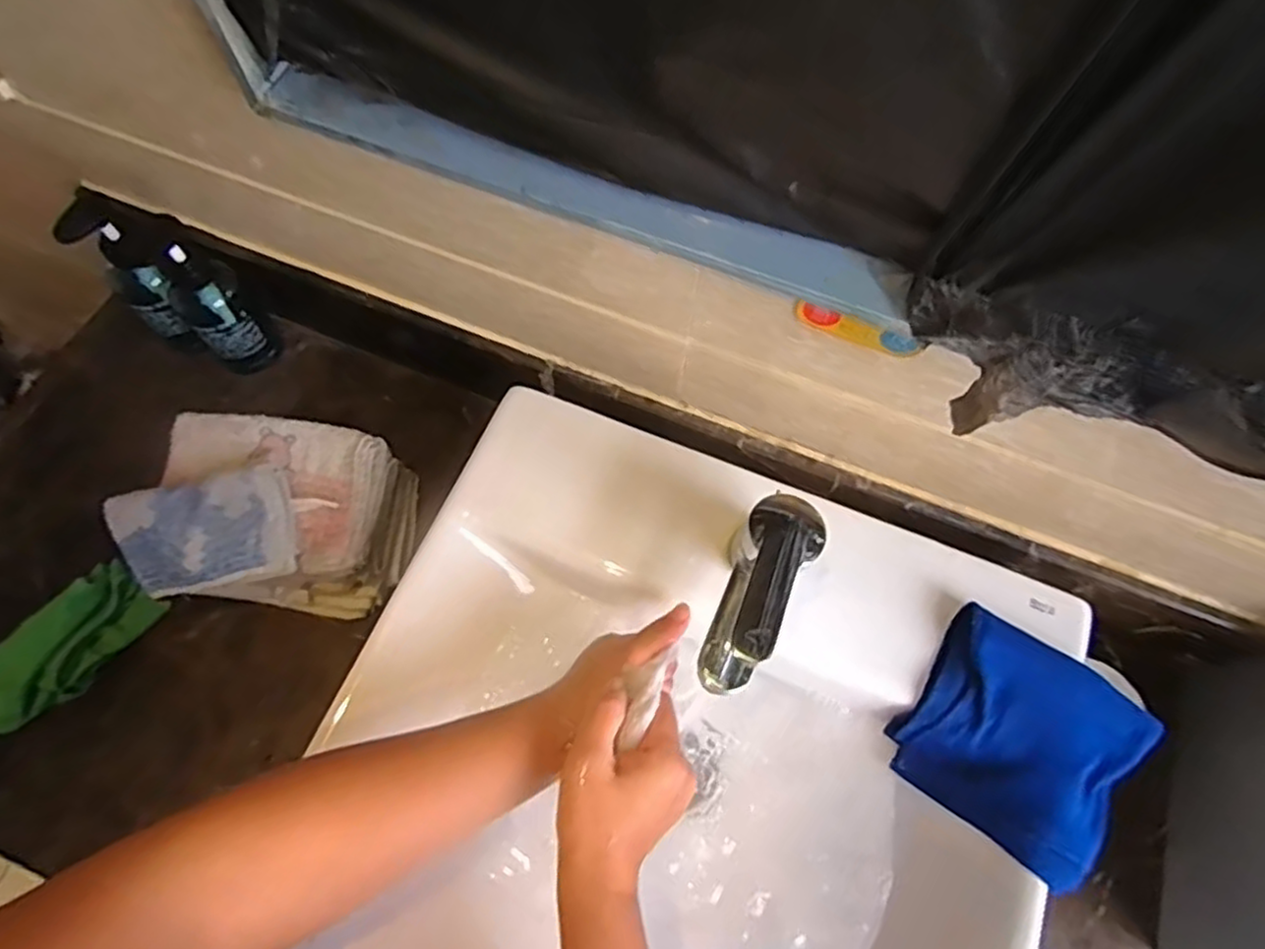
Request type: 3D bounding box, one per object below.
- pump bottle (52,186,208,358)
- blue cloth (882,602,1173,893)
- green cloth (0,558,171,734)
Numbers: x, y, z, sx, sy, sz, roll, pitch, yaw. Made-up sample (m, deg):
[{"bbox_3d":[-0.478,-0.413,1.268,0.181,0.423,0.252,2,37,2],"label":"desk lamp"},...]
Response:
[{"bbox_3d":[-0.446,-0.180,0.662,0.069,0.146,0.057,25,69,9],"label":"pump bottle"},{"bbox_3d":[0.252,0.180,0.490,0.140,0.068,0.129,34,70,13],"label":"blue cloth"},{"bbox_3d":[-0.481,0.150,0.590,0.065,0.055,0.176,41,72,15],"label":"green cloth"}]

